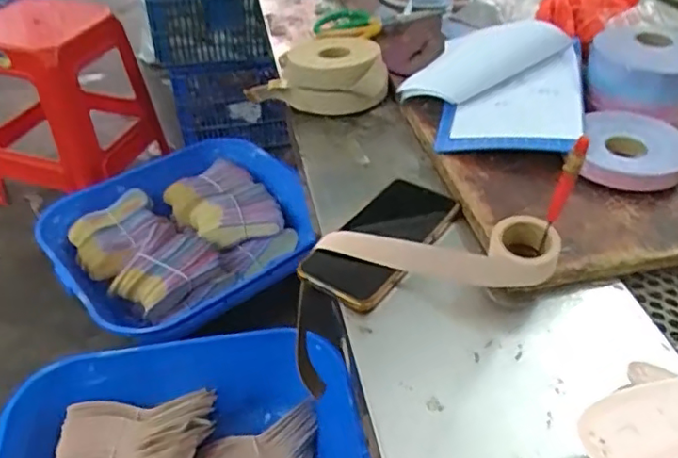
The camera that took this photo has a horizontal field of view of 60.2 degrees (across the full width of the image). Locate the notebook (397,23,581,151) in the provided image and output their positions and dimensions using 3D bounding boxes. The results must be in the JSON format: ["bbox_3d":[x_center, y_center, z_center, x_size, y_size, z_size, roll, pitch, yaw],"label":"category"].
[{"bbox_3d":[0.167,-0.156,0.639,0.194,0.070,0.188,13,43,14],"label":"notebook"}]

